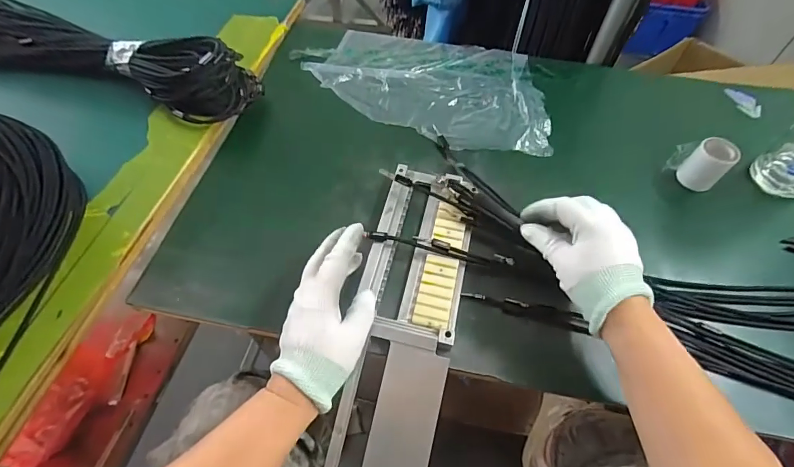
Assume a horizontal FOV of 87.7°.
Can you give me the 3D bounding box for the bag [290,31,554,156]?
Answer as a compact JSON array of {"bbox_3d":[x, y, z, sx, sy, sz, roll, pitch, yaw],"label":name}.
[{"bbox_3d":[0.033,-0.222,0.588,0.370,0.041,0.217,11,56,6],"label":"bag"}]

